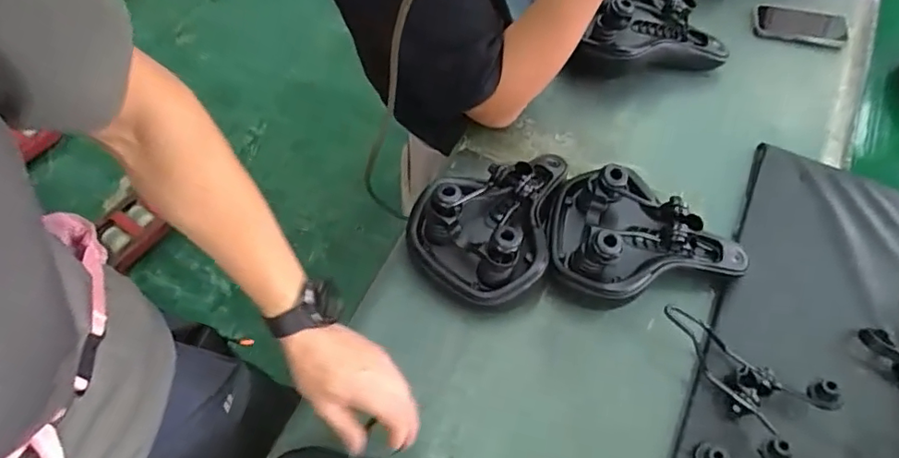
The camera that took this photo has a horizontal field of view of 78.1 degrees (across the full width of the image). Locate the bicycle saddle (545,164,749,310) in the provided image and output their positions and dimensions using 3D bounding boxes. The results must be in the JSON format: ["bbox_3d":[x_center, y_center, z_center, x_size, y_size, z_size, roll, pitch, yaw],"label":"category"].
[{"bbox_3d":[0.254,0.014,0.707,0.251,0.108,0.175,12,63,7],"label":"bicycle saddle"}]

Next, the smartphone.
[{"bbox_3d":[0.613,-0.354,0.969,0.160,0.012,0.079,11,63,6],"label":"smartphone"}]

